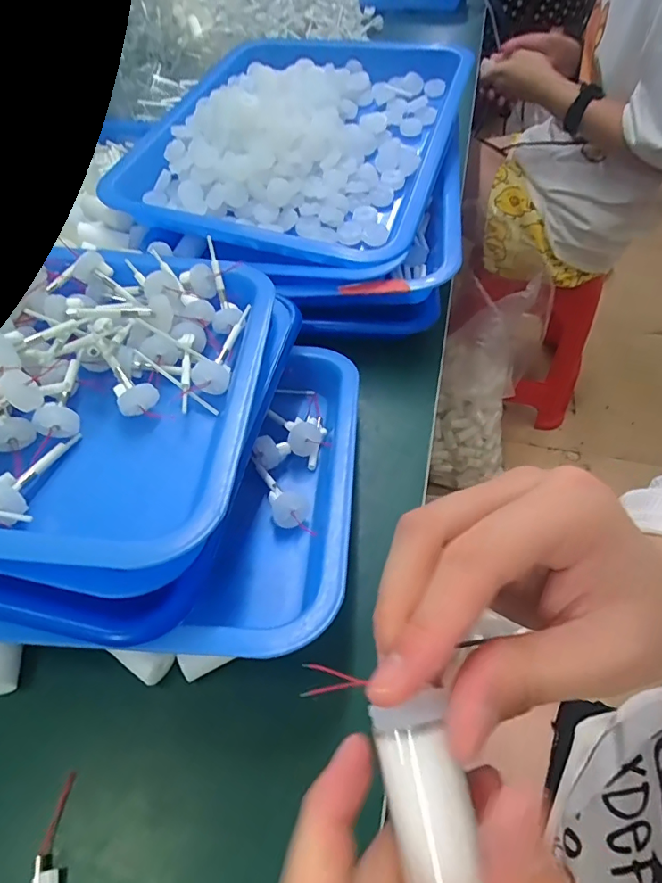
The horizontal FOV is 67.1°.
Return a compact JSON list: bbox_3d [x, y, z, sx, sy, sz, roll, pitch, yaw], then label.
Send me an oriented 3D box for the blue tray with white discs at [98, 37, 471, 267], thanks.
[{"bbox_3d":[-0.033,-0.283,0.461,0.269,0.071,0.292,14,54,12],"label":"blue tray with white discs"}]

